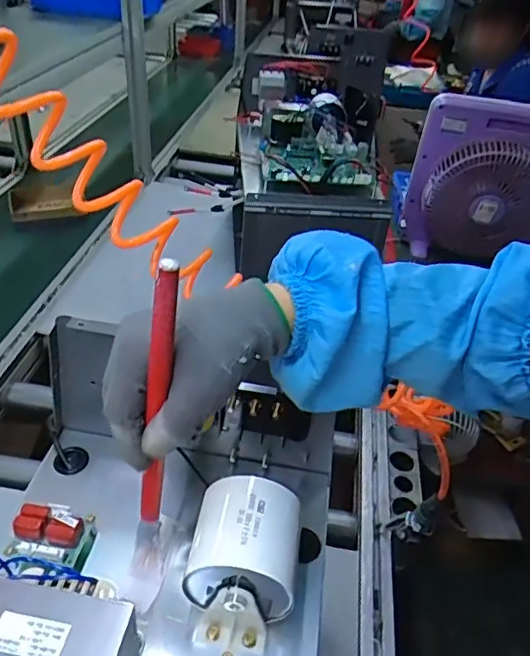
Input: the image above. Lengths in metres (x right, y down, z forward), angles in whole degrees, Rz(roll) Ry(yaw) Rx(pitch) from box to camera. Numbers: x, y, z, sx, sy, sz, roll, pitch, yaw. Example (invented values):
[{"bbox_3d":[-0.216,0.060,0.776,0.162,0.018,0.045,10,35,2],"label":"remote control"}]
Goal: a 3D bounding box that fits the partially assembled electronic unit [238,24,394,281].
[{"bbox_3d":[0.082,-0.358,1.147,0.258,0.195,0.570,2,55,-5],"label":"partially assembled electronic unit"}]

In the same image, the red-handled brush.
[{"bbox_3d":[-0.070,0.076,0.352,0.017,0.276,0.027,2,39,-14],"label":"red-handled brush"}]

